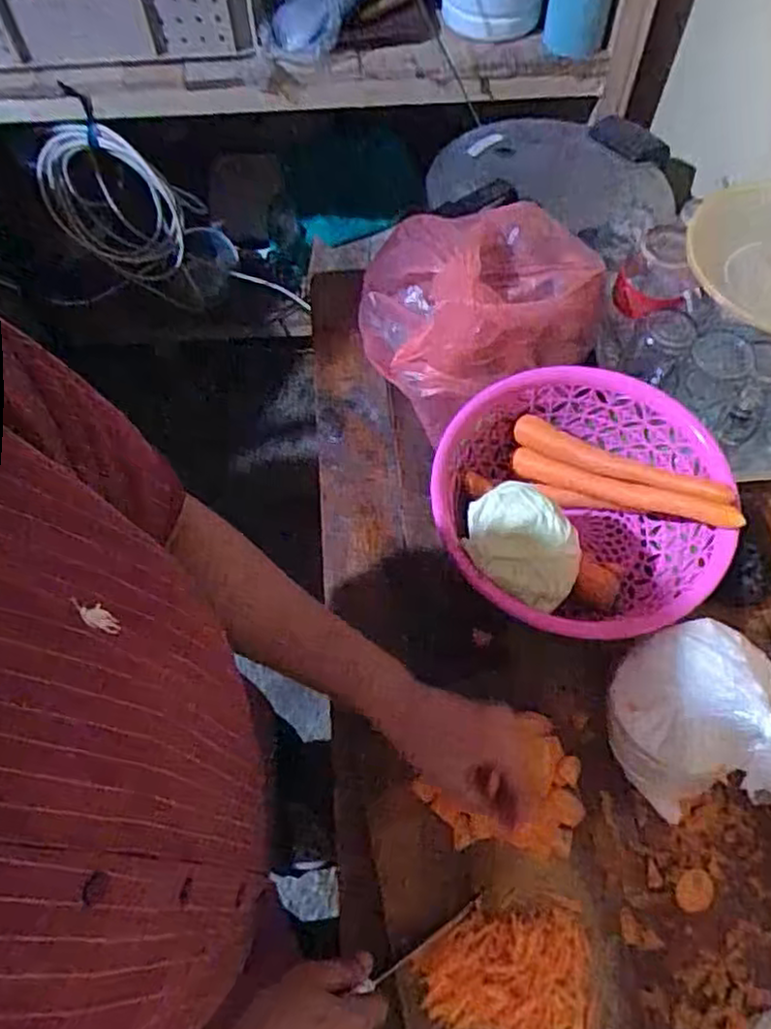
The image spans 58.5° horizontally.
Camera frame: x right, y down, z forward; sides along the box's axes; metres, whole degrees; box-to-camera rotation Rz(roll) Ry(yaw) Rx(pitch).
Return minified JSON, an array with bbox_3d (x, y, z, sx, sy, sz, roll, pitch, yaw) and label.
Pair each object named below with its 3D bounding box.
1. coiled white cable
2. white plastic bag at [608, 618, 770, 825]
[{"bbox_3d":[-0.564,-0.632,1.412,0.292,0.339,0.055,18,65,9],"label":"coiled white cable"},{"bbox_3d":[0.243,0.150,0.533,0.105,0.203,0.117,-32,67,-15],"label":"white plastic bag"}]

